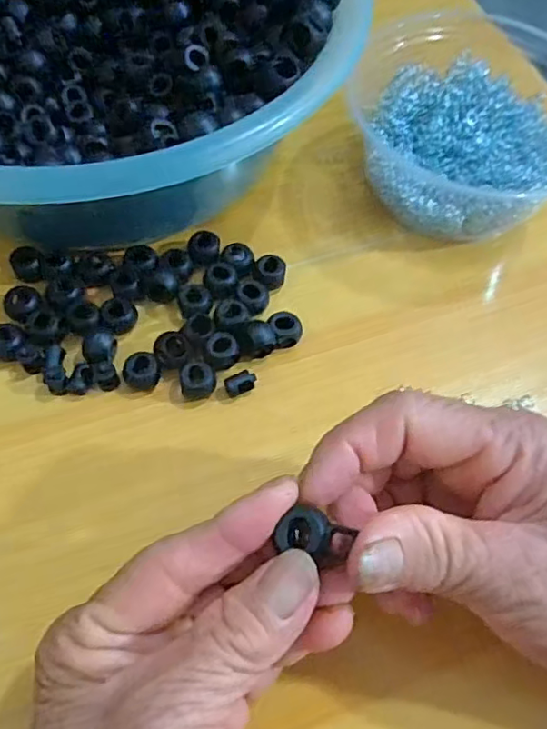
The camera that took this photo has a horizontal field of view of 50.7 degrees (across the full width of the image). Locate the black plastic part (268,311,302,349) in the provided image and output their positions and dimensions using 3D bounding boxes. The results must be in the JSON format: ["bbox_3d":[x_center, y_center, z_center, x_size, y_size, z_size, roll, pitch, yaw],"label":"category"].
[{"bbox_3d":[0.006,-0.017,0.280,0.015,0.010,0.015,1,63,-2],"label":"black plastic part"}]

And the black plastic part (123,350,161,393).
[{"bbox_3d":[-0.061,0.003,0.267,0.016,0.013,0.014,-21,66,-13],"label":"black plastic part"}]

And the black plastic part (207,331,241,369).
[{"bbox_3d":[-0.023,-0.006,0.273,0.014,0.011,0.015,1,63,-2],"label":"black plastic part"}]

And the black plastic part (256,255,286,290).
[{"bbox_3d":[-0.001,-0.046,0.296,0.015,0.010,0.017,7,63,0],"label":"black plastic part"}]

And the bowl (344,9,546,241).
[{"bbox_3d":[0.110,-0.131,0.322,0.130,0.055,0.138,-5,64,-6],"label":"bowl"}]

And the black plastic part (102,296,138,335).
[{"bbox_3d":[-0.075,-0.024,0.280,0.017,0.010,0.016,1,63,-2],"label":"black plastic part"}]

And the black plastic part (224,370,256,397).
[{"bbox_3d":[-0.015,0.009,0.267,0.015,0.007,0.008,-13,64,-9],"label":"black plastic part"}]

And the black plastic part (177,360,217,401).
[{"bbox_3d":[-0.035,0.008,0.265,0.016,0.014,0.015,1,63,-2],"label":"black plastic part"}]

